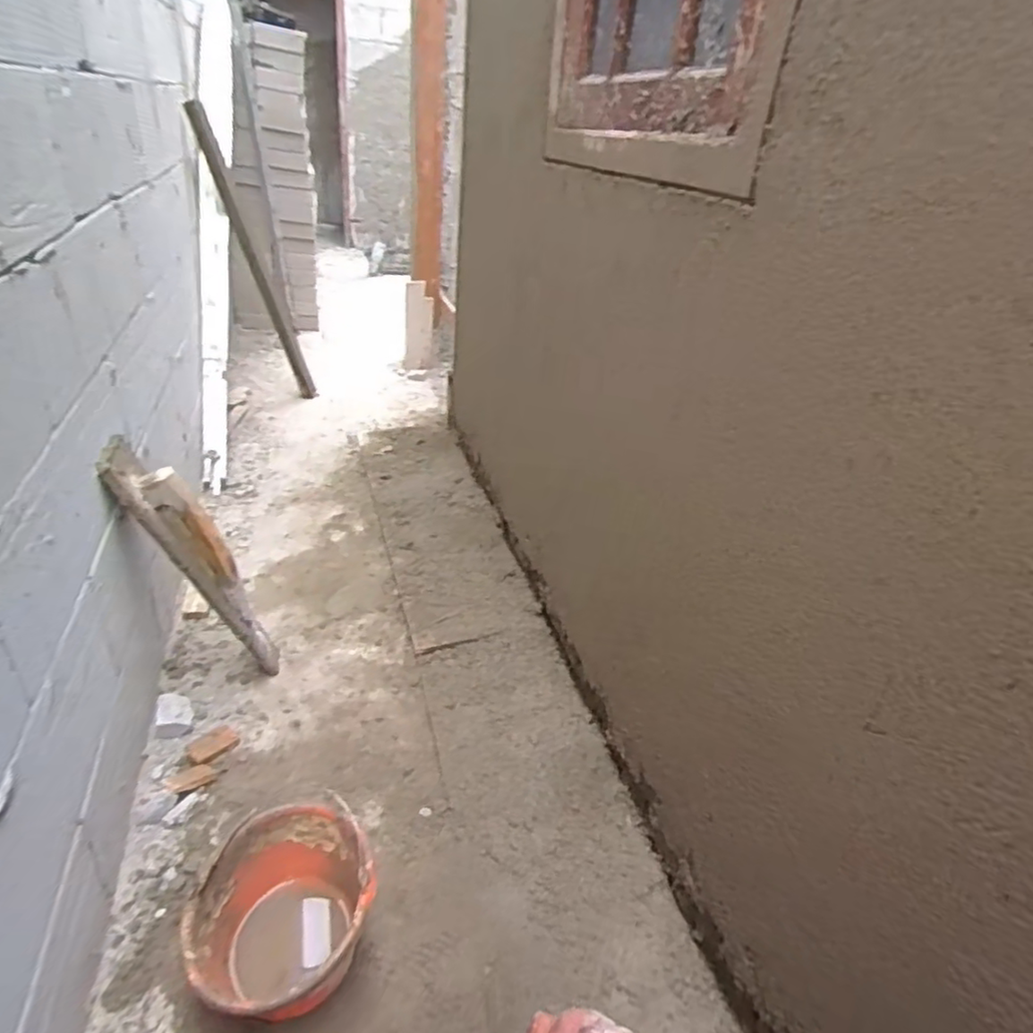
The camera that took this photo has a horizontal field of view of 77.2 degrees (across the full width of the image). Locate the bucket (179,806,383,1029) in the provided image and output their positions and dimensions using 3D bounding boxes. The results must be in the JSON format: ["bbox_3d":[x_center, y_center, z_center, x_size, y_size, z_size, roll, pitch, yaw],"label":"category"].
[{"bbox_3d":[-0.309,0.544,0.869,0.227,0.169,0.218,4,32,-3],"label":"bucket"}]

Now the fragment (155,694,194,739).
[{"bbox_3d":[-0.632,0.358,1.199,0.058,0.032,0.099,-6,34,-18],"label":"fragment"}]

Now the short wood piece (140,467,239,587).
[{"bbox_3d":[-0.566,0.020,1.137,0.061,0.264,0.046,-36,47,-20],"label":"short wood piece"}]

